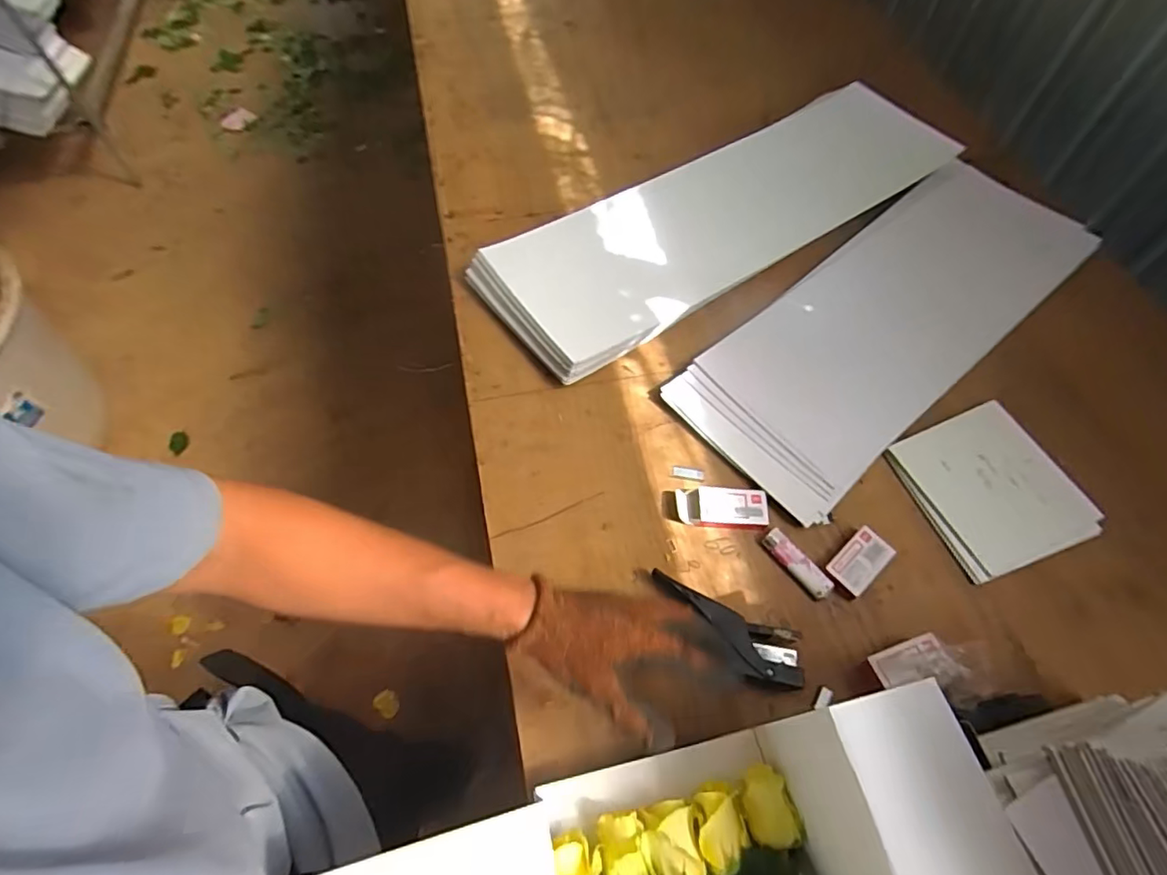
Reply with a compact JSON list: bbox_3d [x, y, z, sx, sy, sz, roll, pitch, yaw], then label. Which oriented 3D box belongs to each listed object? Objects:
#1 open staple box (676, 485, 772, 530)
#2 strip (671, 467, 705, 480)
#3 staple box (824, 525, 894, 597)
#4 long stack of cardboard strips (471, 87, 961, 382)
[{"bbox_3d":[0.142,0.071,0.566,0.089,0.015,0.041,1,60,0],"label":"open staple box"},{"bbox_3d":[0.111,0.039,0.593,0.034,0.004,0.012,12,61,6],"label":"strip"},{"bbox_3d":[0.270,0.121,0.545,0.067,0.013,0.040,-38,67,-20],"label":"staple box"},{"bbox_3d":[0.182,-0.297,0.732,0.639,0.047,0.204,-31,65,-17],"label":"long stack of cardboard strips"}]

